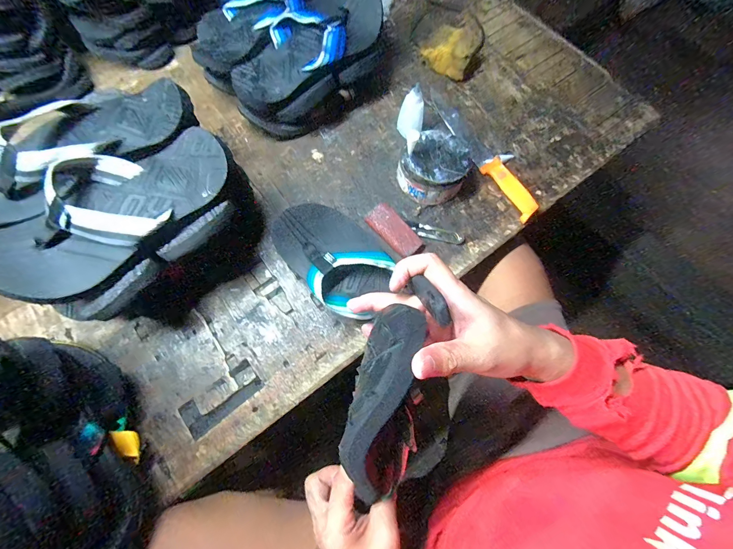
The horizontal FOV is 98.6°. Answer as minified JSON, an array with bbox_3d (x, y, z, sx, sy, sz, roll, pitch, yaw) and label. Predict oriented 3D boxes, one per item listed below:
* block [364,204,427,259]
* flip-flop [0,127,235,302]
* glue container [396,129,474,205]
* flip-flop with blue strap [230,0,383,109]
[{"bbox_3d":[0.043,-0.063,0.469,0.039,0.020,0.092,-41,77,-13],"label":"block"},{"bbox_3d":[-0.272,-0.070,0.338,0.270,0.057,0.120,-40,76,-13],"label":"flip-flop"},{"bbox_3d":[0.105,-0.163,0.480,0.092,0.065,0.097,0,71,-1],"label":"glue container"},{"bbox_3d":[-0.082,-0.352,0.482,0.274,0.044,0.101,-39,76,-13],"label":"flip-flop with blue strap"}]

